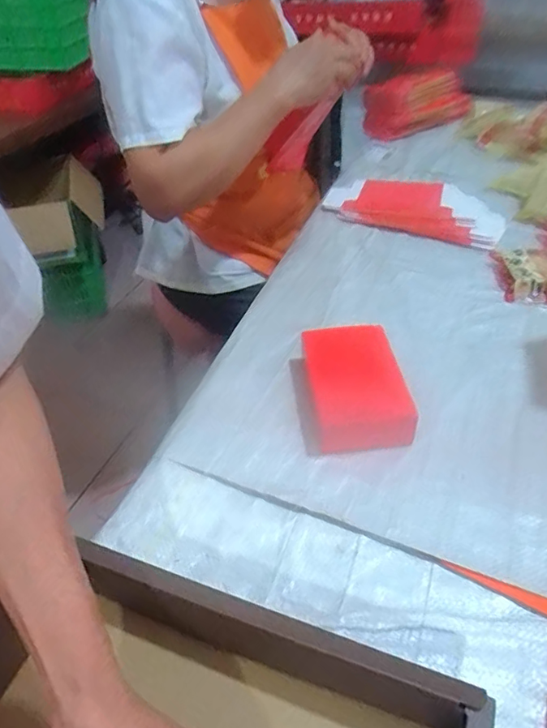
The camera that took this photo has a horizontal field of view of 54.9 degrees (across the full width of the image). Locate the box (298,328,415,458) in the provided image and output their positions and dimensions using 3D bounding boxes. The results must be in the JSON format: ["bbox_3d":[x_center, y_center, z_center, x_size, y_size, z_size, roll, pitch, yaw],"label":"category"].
[{"bbox_3d":[0.091,0.026,0.592,0.096,0.050,0.165,-6,44,-3],"label":"box"}]

